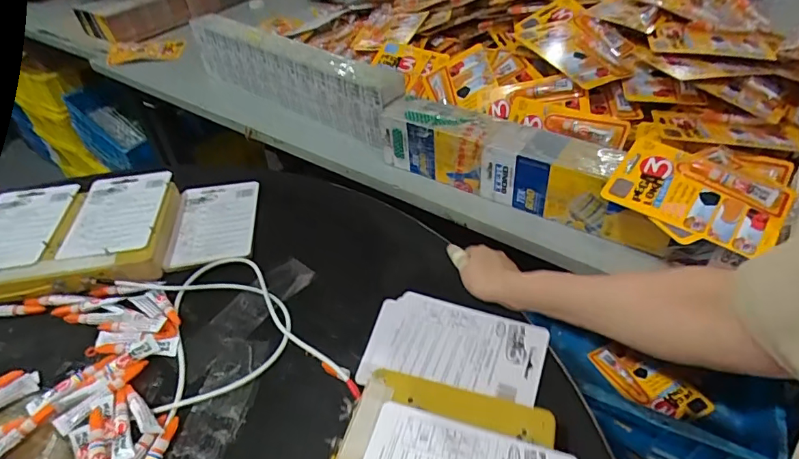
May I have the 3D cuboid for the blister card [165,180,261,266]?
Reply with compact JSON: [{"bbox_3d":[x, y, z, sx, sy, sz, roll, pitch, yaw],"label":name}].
[{"bbox_3d":[-0.260,-0.014,0.697,0.111,0.006,0.170,-8,42,-5],"label":"blister card"}]

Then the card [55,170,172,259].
[{"bbox_3d":[-0.386,-0.025,0.677,0.116,0.010,0.166,-7,42,-3],"label":"card"}]

